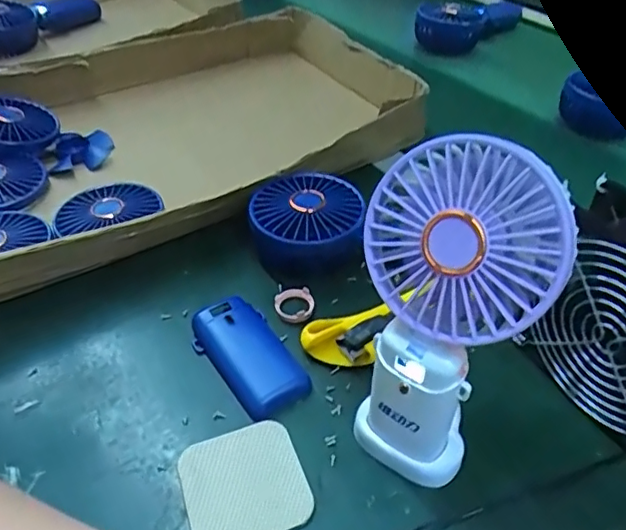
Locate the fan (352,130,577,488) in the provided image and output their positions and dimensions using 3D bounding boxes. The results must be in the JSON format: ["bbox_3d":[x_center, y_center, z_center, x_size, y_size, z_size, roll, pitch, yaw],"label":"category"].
[{"bbox_3d":[0.064,0.032,0.286,0.075,0.176,0.071,6,43,6],"label":"fan"}]

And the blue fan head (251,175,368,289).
[{"bbox_3d":[-0.006,-0.032,0.443,0.086,0.040,0.088,-3,42,-4],"label":"blue fan head"}]

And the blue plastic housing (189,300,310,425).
[{"bbox_3d":[-0.041,0.058,0.375,0.049,0.015,0.091,-28,50,-28],"label":"blue plastic housing"}]

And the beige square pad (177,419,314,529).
[{"bbox_3d":[-0.038,0.120,0.316,0.064,0.004,0.065,-15,44,-16],"label":"beige square pad"}]

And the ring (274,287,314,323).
[{"bbox_3d":[-0.013,0.028,0.413,0.028,0.005,0.031,0,42,-1],"label":"ring"}]

